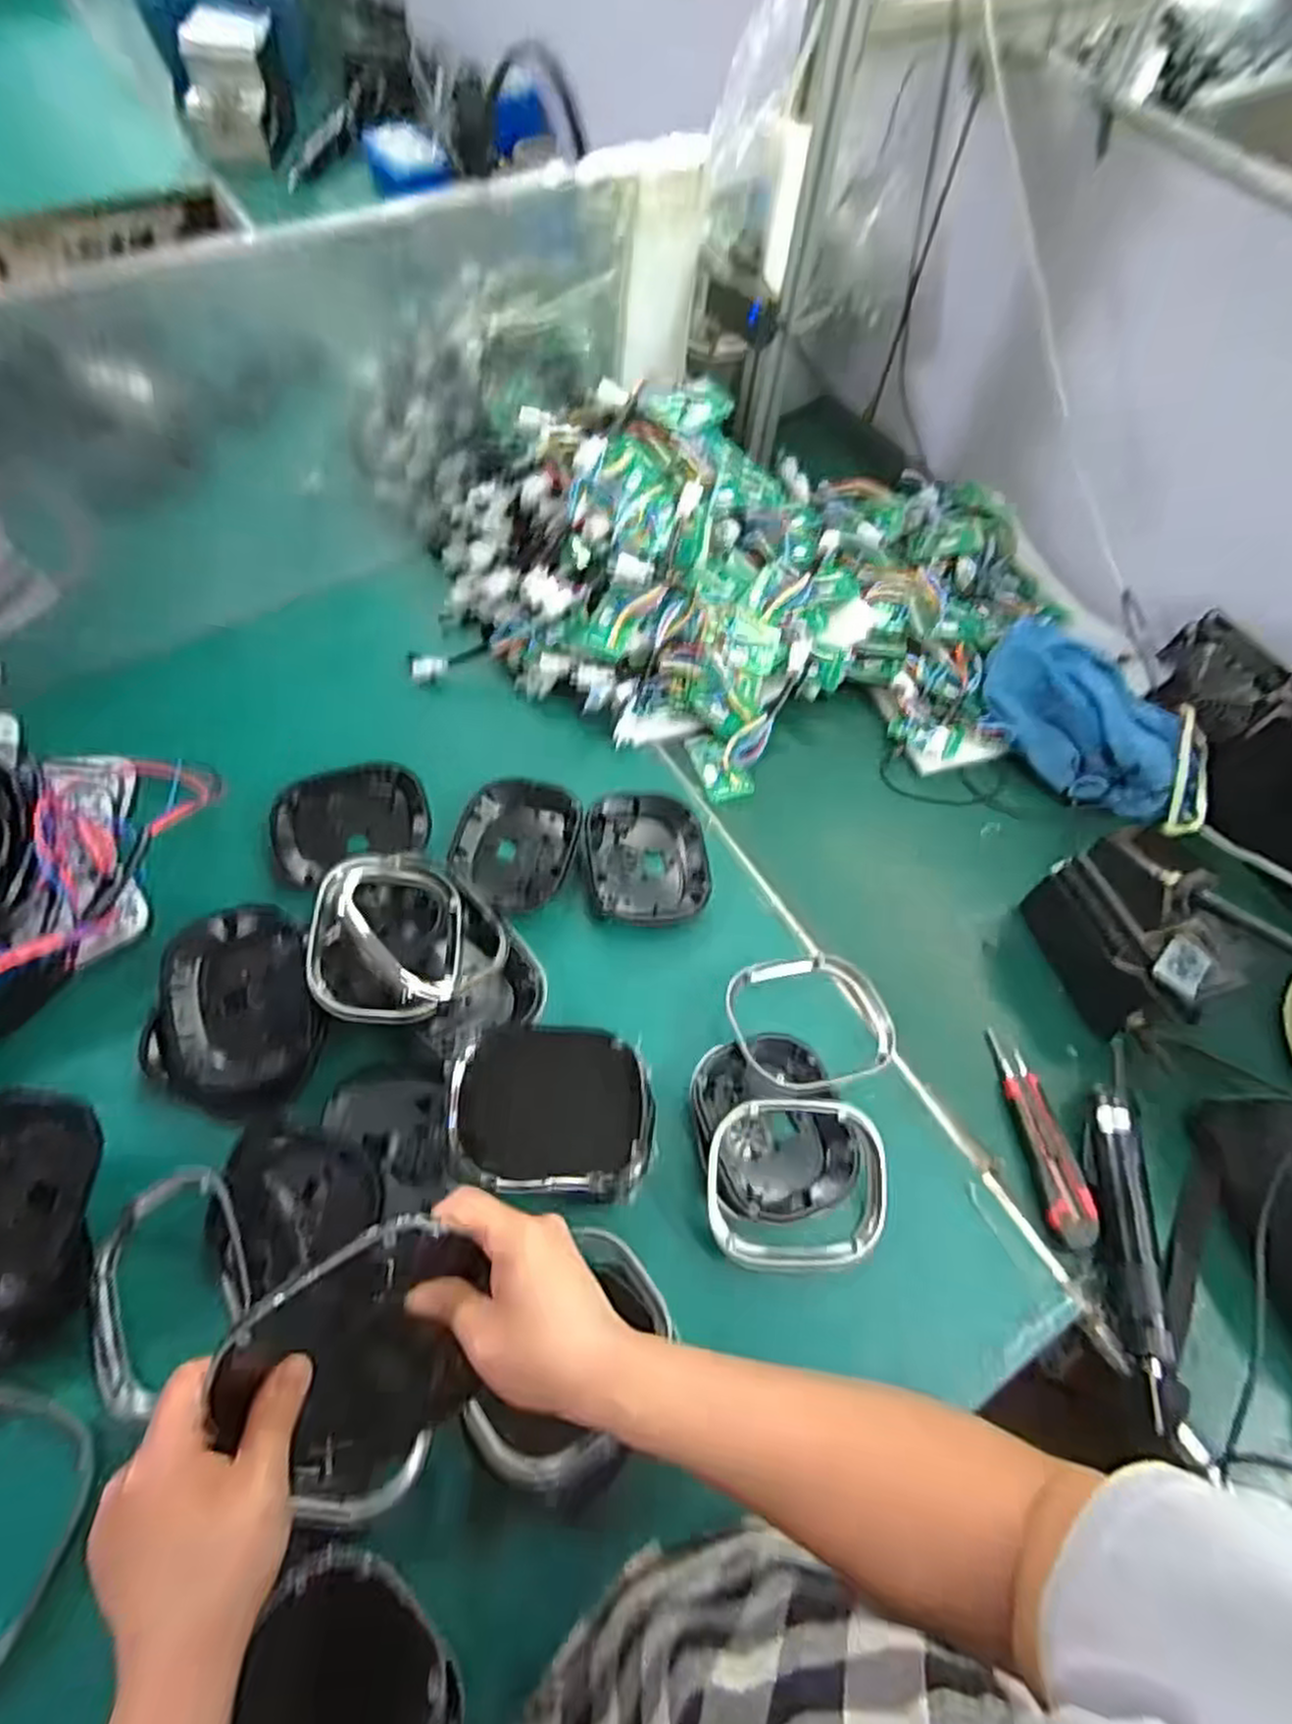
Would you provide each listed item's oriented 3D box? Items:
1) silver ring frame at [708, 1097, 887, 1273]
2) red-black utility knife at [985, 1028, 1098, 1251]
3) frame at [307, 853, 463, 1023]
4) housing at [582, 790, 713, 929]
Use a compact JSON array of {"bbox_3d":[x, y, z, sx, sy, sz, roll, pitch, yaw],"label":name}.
[{"bbox_3d":[0.119,0.250,0.605,0.143,0.039,0.124,2,63,-2],"label":"silver ring frame"},{"bbox_3d":[0.334,0.229,0.656,0.034,0.016,0.175,-8,64,-7],"label":"red-black utility knife"},{"bbox_3d":[-0.219,0.062,0.662,0.123,0.019,0.149,8,62,-24],"label":"frame"},{"bbox_3d":[0.002,-0.006,0.742,0.112,0.025,0.132,-6,63,-6],"label":"housing"}]

